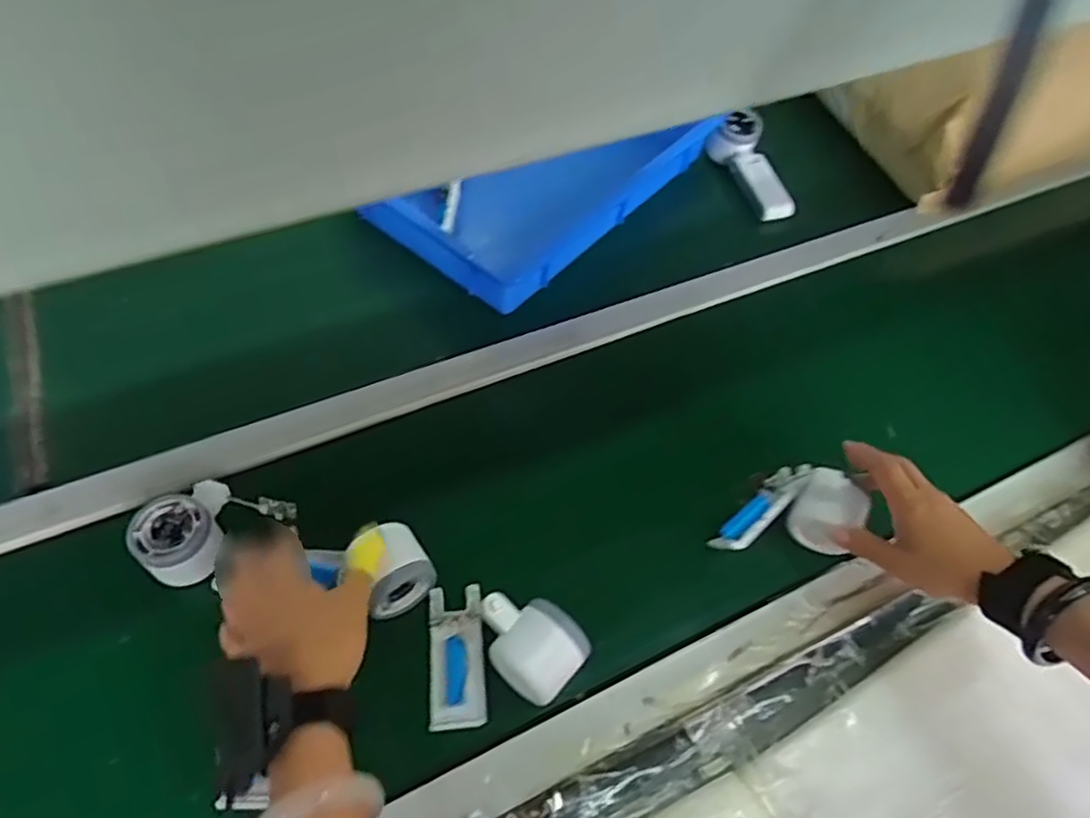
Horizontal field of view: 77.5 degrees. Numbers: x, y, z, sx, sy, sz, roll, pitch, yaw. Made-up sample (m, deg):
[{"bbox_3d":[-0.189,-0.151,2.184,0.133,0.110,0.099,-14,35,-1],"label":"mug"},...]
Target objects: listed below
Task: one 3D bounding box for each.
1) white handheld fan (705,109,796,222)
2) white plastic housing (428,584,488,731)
[{"bbox_3d":[0.276,-0.311,0.887,0.060,0.054,0.154,-24,81,-19],"label":"white handheld fan"},{"bbox_3d":[-0.068,0.192,0.527,0.041,0.020,0.104,-3,56,-6],"label":"white plastic housing"}]

